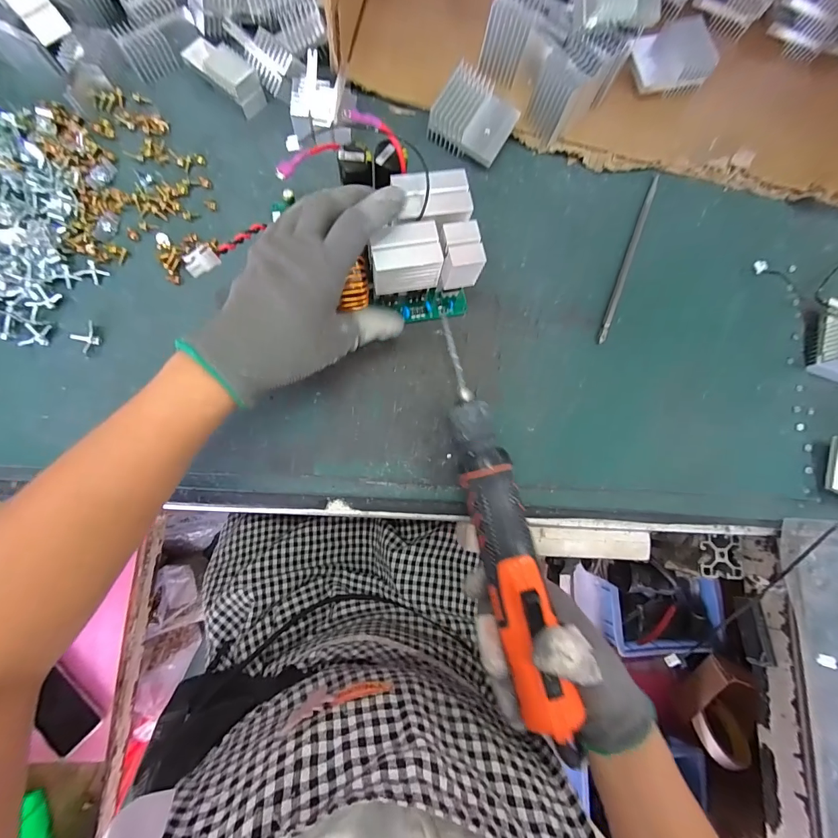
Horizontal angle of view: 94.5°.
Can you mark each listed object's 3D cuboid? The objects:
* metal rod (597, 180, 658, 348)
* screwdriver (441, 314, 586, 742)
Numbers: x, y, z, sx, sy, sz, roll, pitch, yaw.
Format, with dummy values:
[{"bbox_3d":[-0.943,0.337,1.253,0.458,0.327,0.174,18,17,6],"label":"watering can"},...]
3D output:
[{"bbox_3d":[0.196,-0.152,0.357,0.008,0.004,0.183,23,80,-3],"label":"metal rod"},{"bbox_3d":[0.055,0.060,0.282,0.038,0.038,0.290,-11,76,-7],"label":"screwdriver"}]

